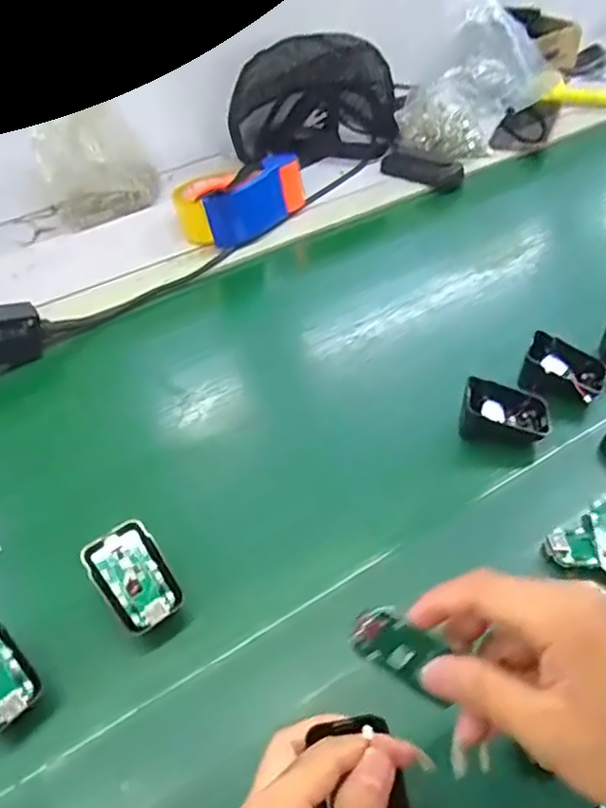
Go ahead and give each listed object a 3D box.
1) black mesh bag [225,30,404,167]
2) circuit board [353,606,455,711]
[{"bbox_3d":[0.021,-0.438,0.868,0.218,0.135,0.165,4,45,9],"label":"black mesh bag"},{"bbox_3d":[0.049,0.119,0.295,0.057,0.029,0.011,40,13,-5],"label":"circuit board"}]

